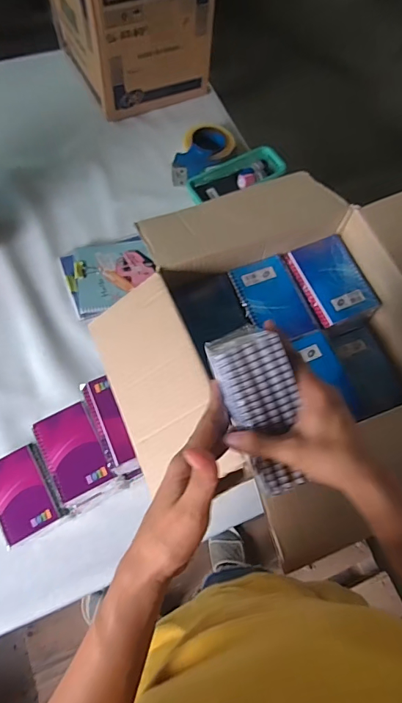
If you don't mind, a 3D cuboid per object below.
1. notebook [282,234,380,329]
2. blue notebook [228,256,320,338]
[{"bbox_3d":[0.194,-0.107,0.635,0.096,0.015,0.128,-20,72,-11],"label":"notebook"},{"bbox_3d":[0.102,-0.074,0.617,0.087,0.015,0.127,-20,72,-12],"label":"blue notebook"}]

